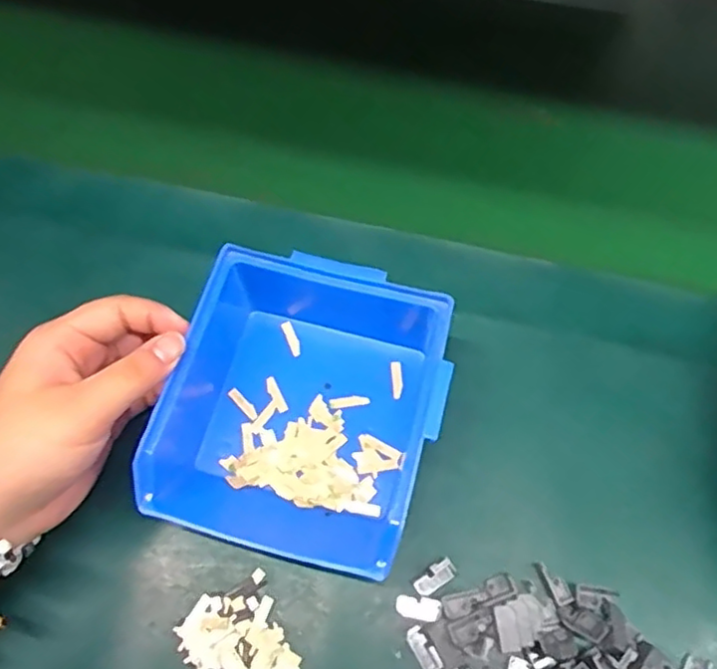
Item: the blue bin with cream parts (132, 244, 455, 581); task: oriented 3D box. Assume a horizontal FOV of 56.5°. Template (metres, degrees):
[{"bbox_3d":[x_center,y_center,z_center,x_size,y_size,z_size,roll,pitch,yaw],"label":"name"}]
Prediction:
[{"bbox_3d":[-0.032,0.033,0.338,0.130,0.068,0.147,12,68,8],"label":"blue bin with cream parts"}]

